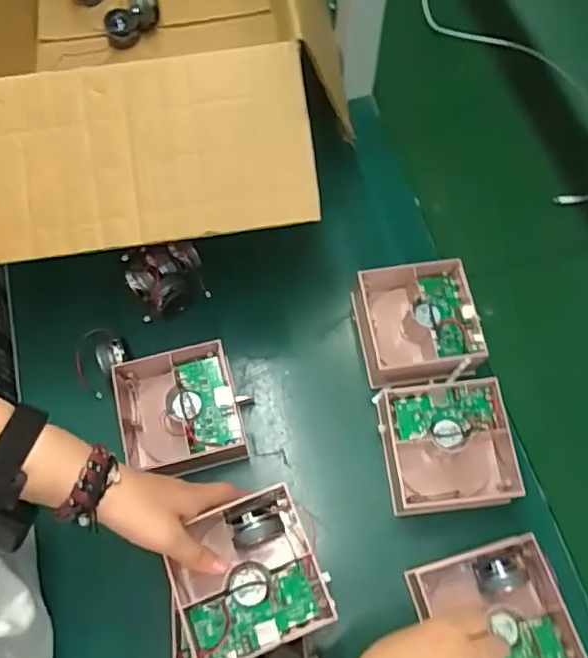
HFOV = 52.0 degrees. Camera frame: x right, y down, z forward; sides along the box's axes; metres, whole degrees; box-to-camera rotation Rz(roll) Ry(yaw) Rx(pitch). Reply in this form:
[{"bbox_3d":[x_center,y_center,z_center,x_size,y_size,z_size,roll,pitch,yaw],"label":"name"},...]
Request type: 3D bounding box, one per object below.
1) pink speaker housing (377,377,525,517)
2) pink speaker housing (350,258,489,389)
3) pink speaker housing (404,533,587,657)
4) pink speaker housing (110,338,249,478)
[{"bbox_3d":[0.133,0.103,0.527,0.108,0.051,0.103,-6,67,-2],"label":"pink speaker housing"},{"bbox_3d":[0.116,-0.004,0.571,0.108,0.056,0.111,-7,67,-2],"label":"pink speaker housing"},{"bbox_3d":[0.154,0.224,0.463,0.103,0.042,0.104,-18,67,-7],"label":"pink speaker housing"},{"bbox_3d":[-0.103,0.076,0.547,0.110,0.048,0.110,-12,67,-4],"label":"pink speaker housing"}]

